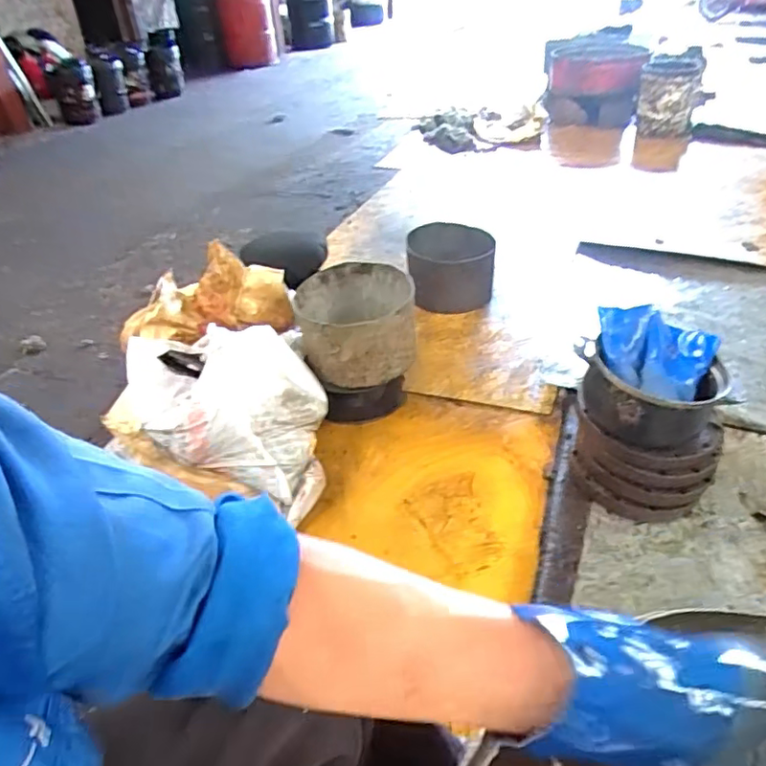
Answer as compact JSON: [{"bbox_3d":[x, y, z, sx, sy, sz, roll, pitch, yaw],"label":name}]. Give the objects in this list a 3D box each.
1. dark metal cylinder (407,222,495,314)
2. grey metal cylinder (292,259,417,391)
[{"bbox_3d":[0.201,-0.345,1.772,0.250,0.206,0.203,0,36,4],"label":"dark metal cylinder"},{"bbox_3d":[-0.066,-0.138,1.418,0.276,0.197,0.258,-7,36,-6],"label":"grey metal cylinder"}]

